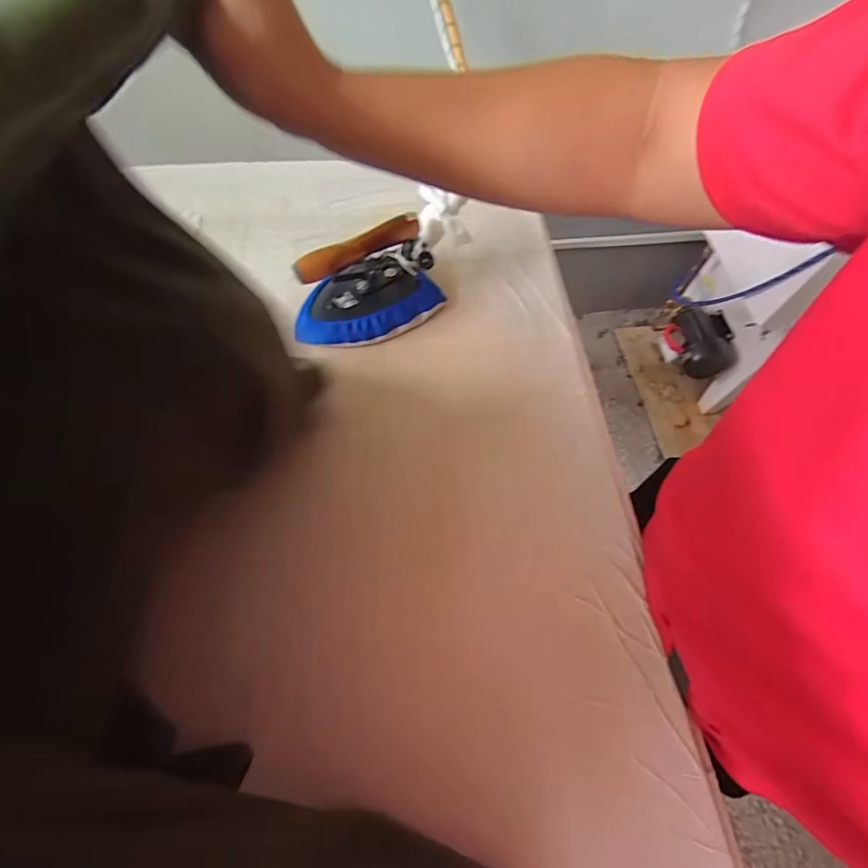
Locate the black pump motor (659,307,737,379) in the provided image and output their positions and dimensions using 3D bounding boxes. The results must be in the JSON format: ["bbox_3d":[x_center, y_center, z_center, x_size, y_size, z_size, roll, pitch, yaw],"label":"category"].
[{"bbox_3d":[0.843,-0.292,1.471,0.152,0.127,0.215,-6,63,-5],"label":"black pump motor"}]

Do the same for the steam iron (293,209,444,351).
[{"bbox_3d":[-0.086,-0.193,0.595,0.203,0.121,0.098,-30,68,-16],"label":"steam iron"}]

